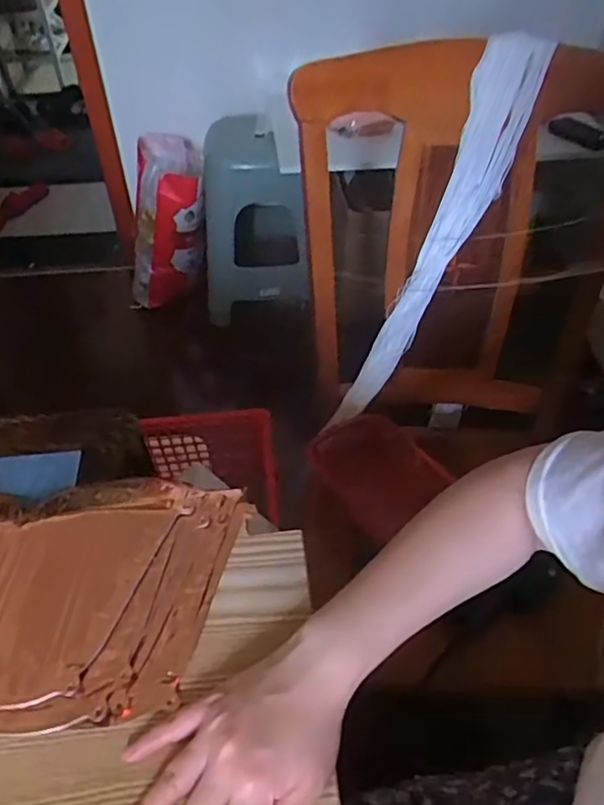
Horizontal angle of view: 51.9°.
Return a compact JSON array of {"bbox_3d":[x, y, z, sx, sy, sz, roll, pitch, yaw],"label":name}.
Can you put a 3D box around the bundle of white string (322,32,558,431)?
[{"bbox_3d":[0.185,-0.214,0.880,0.082,0.578,0.058,34,21,29],"label":"bundle of white string"}]

